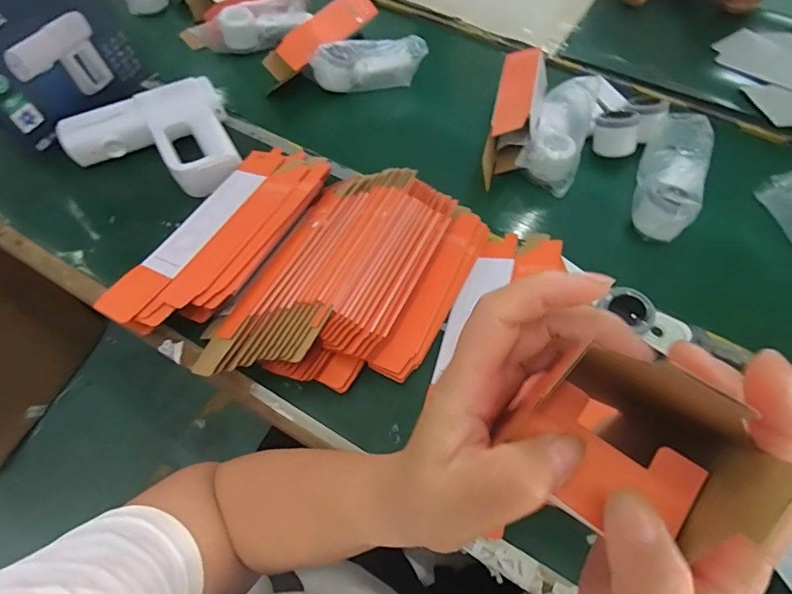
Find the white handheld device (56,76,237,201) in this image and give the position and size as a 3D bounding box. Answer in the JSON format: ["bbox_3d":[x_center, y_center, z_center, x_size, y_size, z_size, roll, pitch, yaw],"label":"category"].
[{"bbox_3d":[-0.347,-0.209,0.655,0.223,0.058,0.187,-19,63,-11],"label":"white handheld device"}]

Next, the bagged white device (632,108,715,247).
[{"bbox_3d":[0.376,-0.164,0.633,0.073,0.073,0.196,21,63,10],"label":"bagged white device"}]

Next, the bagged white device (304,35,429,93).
[{"bbox_3d":[-0.047,-0.379,0.749,0.189,0.070,0.066,-9,62,-6],"label":"bagged white device"}]

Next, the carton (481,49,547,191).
[{"bbox_3d":[0.177,-0.264,0.679,0.068,0.076,0.214,14,62,7],"label":"carton"}]

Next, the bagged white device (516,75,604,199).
[{"bbox_3d":[0.245,-0.244,0.682,0.079,0.064,0.187,23,64,11],"label":"bagged white device"}]

